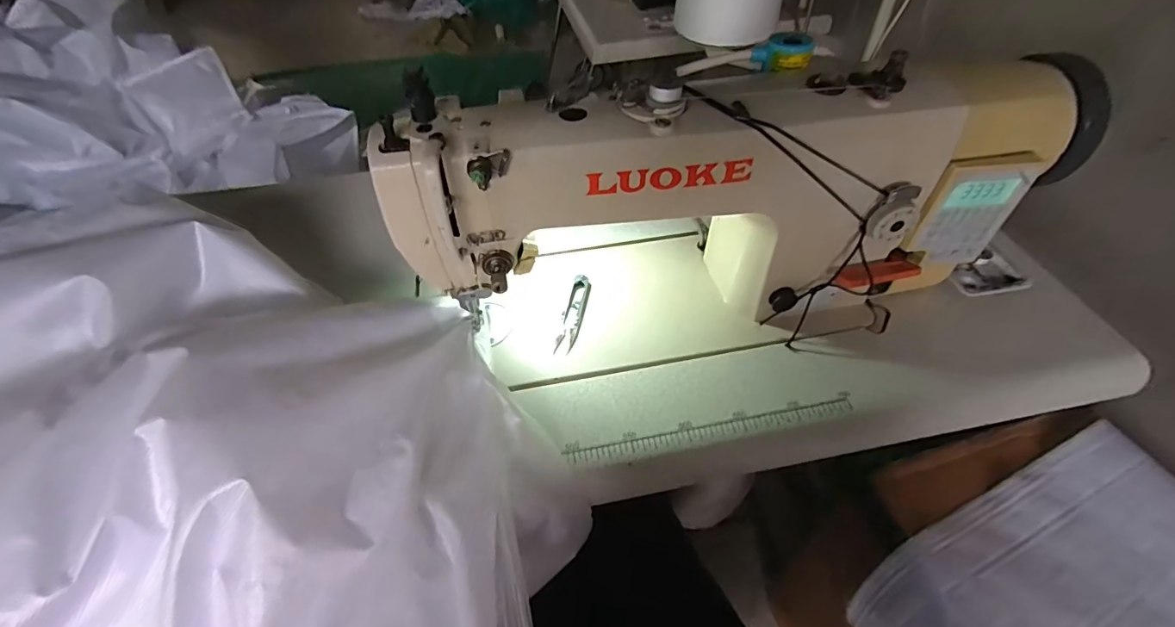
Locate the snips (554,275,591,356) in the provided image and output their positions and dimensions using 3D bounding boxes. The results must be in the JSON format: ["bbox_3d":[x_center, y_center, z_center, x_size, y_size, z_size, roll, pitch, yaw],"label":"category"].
[{"bbox_3d":[-0.014,-0.001,0.524,0.020,0.007,0.100,8,50,9],"label":"snips"}]

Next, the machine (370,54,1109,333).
[{"bbox_3d":[0.136,-0.096,0.458,0.578,0.239,0.141,-7,49,-4],"label":"machine"}]

